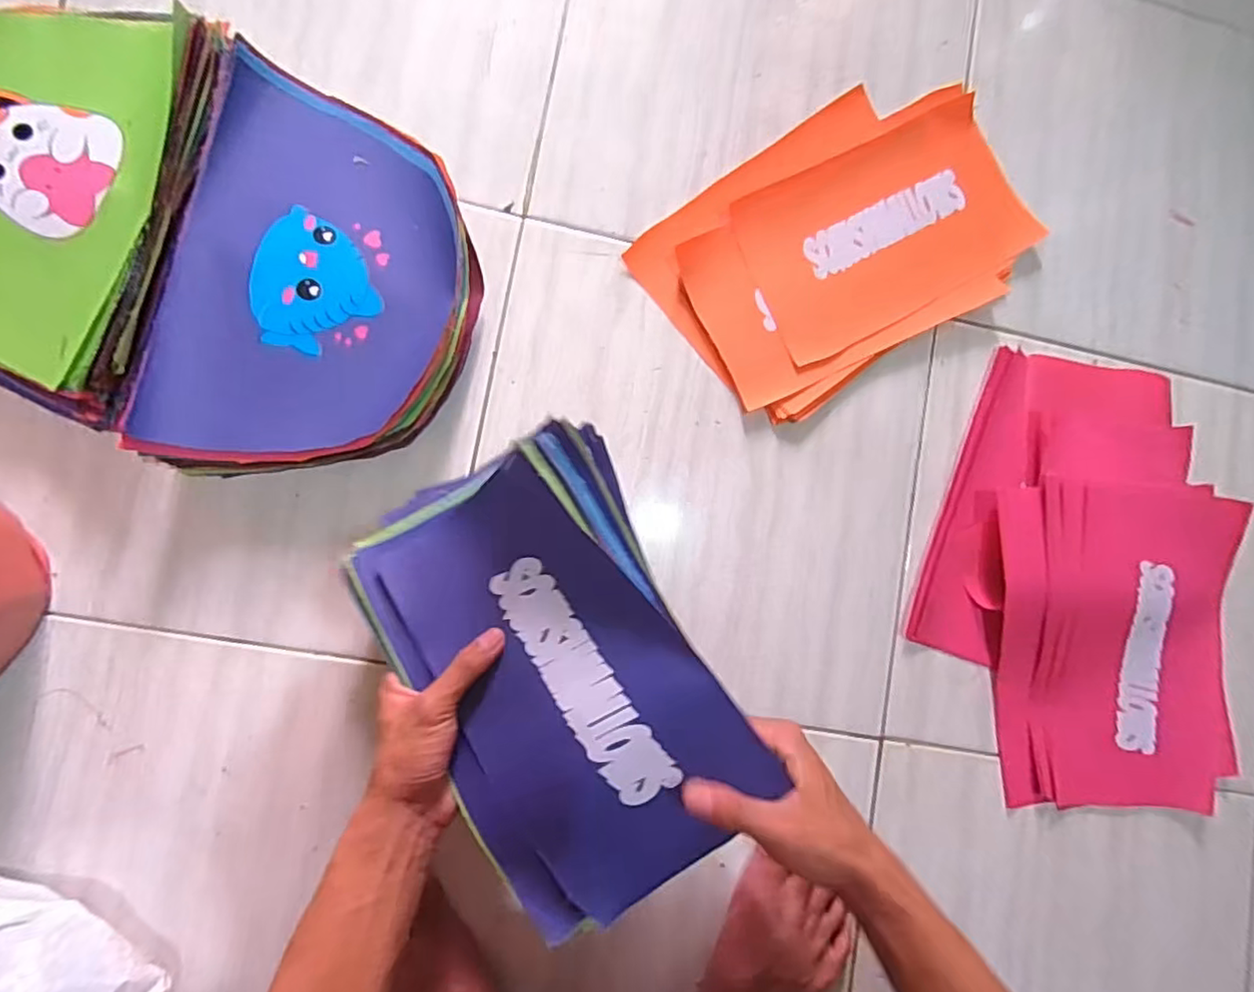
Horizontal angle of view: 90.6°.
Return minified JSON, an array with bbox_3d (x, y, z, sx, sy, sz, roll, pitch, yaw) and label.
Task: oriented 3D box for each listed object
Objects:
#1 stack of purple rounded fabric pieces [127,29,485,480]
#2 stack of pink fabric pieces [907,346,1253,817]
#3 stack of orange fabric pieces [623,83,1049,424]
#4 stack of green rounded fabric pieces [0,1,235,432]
[{"bbox_3d":[-0.233,-0.162,0.495,0.209,0.061,0.309,10,84,-6],"label":"stack of purple rounded fabric pieces"},{"bbox_3d":[0.433,0.075,0.581,0.314,0.033,0.406,9,84,-6],"label":"stack of pink fabric pieces"},{"bbox_3d":[0.208,-0.238,0.583,0.359,0.019,0.227,-37,90,-9],"label":"stack of orange fabric pieces"},{"bbox_3d":[-0.436,-0.227,0.464,0.210,0.056,0.298,14,83,-6],"label":"stack of green rounded fabric pieces"}]

